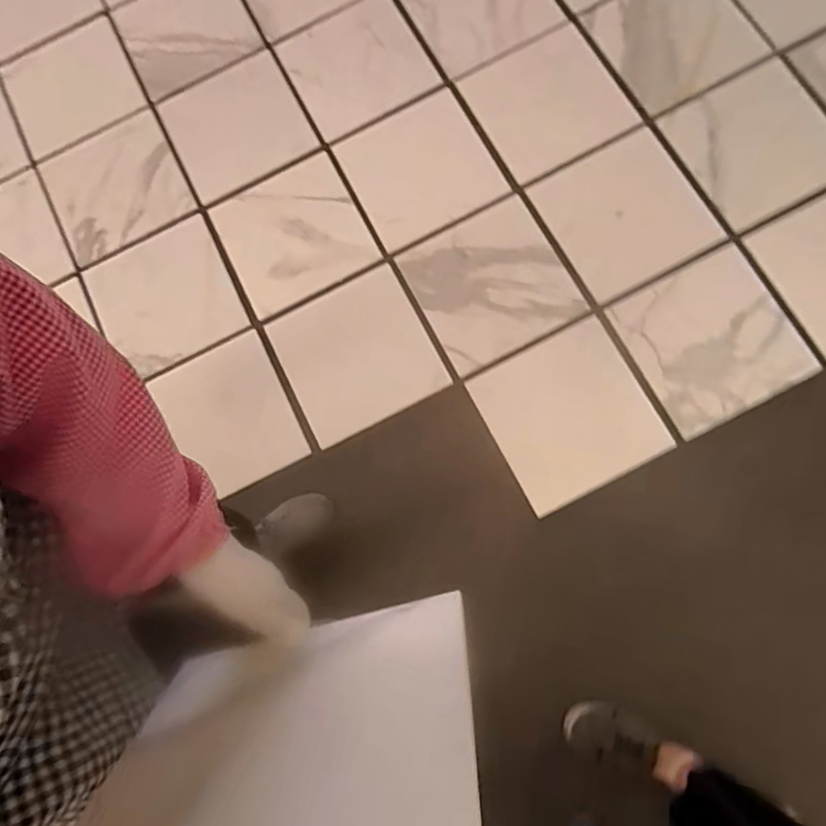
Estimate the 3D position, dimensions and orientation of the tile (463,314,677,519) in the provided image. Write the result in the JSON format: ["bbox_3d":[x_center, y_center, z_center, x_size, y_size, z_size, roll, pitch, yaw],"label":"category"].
[{"bbox_3d":[0.305,0.001,1.128,0.298,0.018,0.297,-26,77,-5],"label":"tile"}]

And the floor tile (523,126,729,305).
[{"bbox_3d":[0.429,-0.411,1.161,0.301,0.020,0.289,-28,79,0],"label":"floor tile"}]

